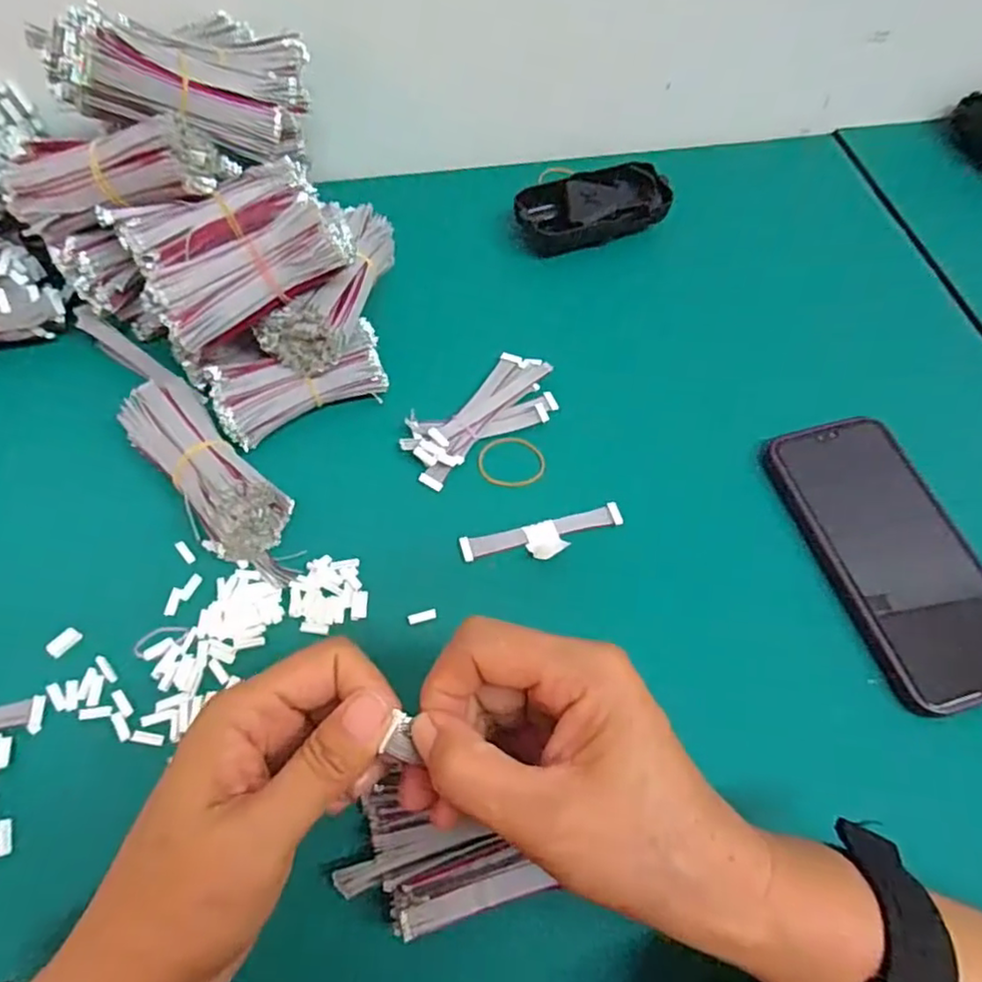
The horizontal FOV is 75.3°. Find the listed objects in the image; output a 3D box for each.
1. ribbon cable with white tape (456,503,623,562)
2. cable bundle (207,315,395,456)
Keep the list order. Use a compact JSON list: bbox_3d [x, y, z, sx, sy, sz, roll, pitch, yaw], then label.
[{"bbox_3d":[0.029,0.027,0.346,0.089,0.011,0.023,-12,63,-9],"label":"ribbon cable with white tape"},{"bbox_3d":[-0.107,-0.061,0.360,0.095,0.018,0.043,-23,108,-15],"label":"cable bundle"}]

